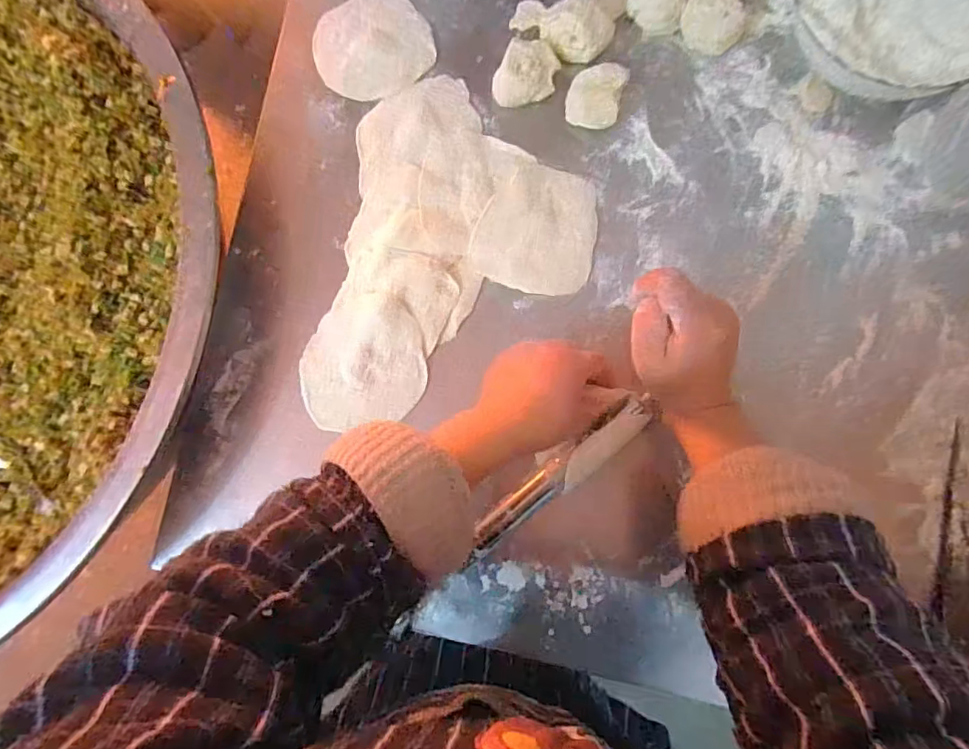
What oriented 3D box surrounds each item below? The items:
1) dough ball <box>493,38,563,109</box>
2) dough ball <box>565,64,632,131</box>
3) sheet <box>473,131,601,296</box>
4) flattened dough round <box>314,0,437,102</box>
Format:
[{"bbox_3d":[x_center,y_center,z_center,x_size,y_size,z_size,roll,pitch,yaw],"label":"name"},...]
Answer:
[{"bbox_3d":[0.036,-0.267,0.472,0.058,0.024,0.051,-4,84,6],"label":"dough ball"},{"bbox_3d":[0.096,-0.242,0.463,0.045,0.025,0.047,-1,84,7],"label":"dough ball"},{"bbox_3d":[0.045,-0.138,0.465,0.103,0.013,0.129,8,85,8],"label":"sheet"},{"bbox_3d":[-0.105,-0.307,0.498,0.103,0.008,0.107,-1,84,7],"label":"flattened dough round"}]

